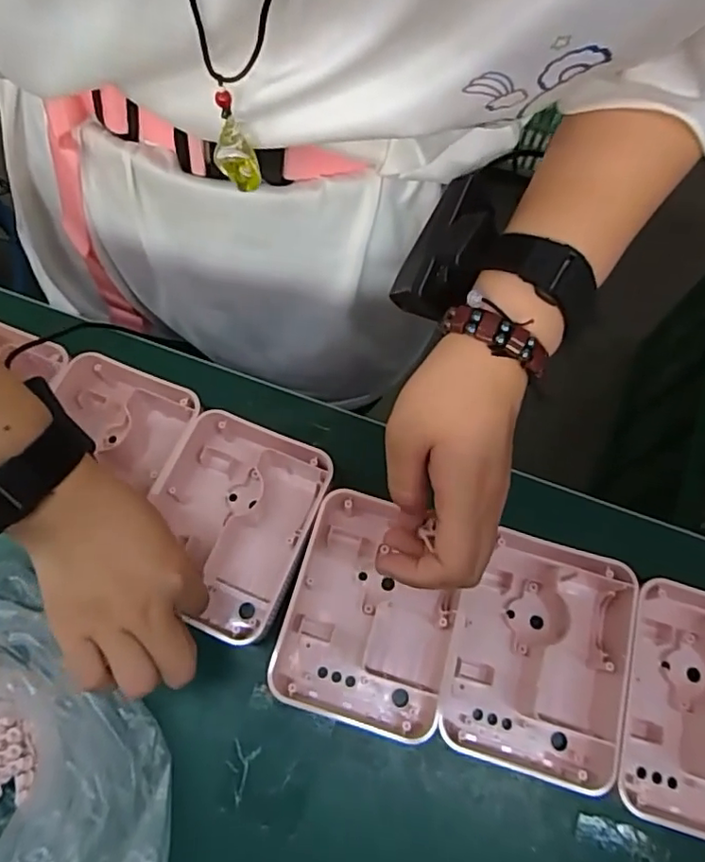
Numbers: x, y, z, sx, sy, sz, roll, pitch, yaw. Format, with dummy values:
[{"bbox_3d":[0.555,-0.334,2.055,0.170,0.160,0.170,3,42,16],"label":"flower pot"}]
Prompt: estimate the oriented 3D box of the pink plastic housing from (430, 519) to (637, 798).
[{"bbox_3d":[0.110,0.133,0.349,0.101,0.038,0.131,12,69,4],"label":"pink plastic housing"}]

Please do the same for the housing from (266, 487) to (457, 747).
[{"bbox_3d":[0.013,0.112,0.360,0.102,0.036,0.131,15,72,5],"label":"housing"}]

